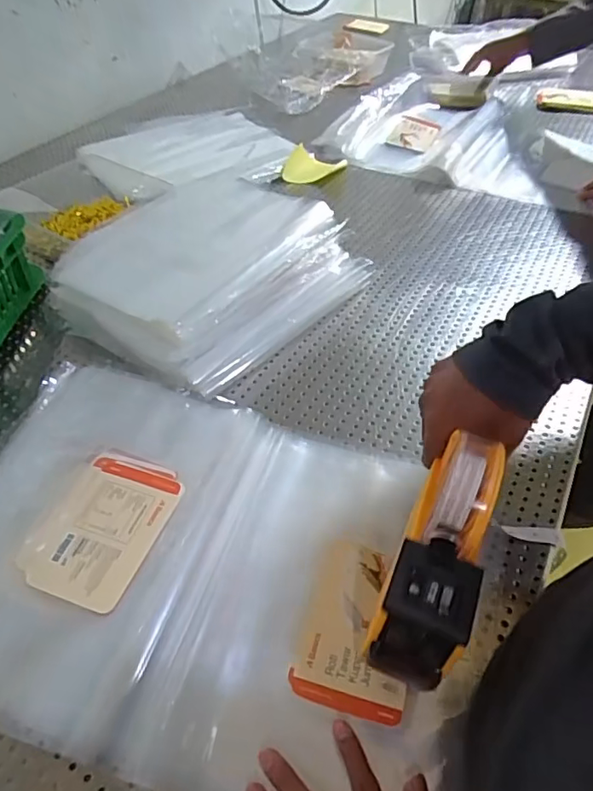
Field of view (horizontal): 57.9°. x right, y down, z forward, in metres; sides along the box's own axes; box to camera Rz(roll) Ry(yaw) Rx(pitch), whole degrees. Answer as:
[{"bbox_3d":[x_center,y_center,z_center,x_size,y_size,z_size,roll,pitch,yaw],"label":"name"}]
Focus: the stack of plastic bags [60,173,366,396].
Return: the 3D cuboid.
[{"bbox_3d":[-0.118,-0.164,0.677,0.290,0.087,0.321,31,53,20],"label":"stack of plastic bags"}]

